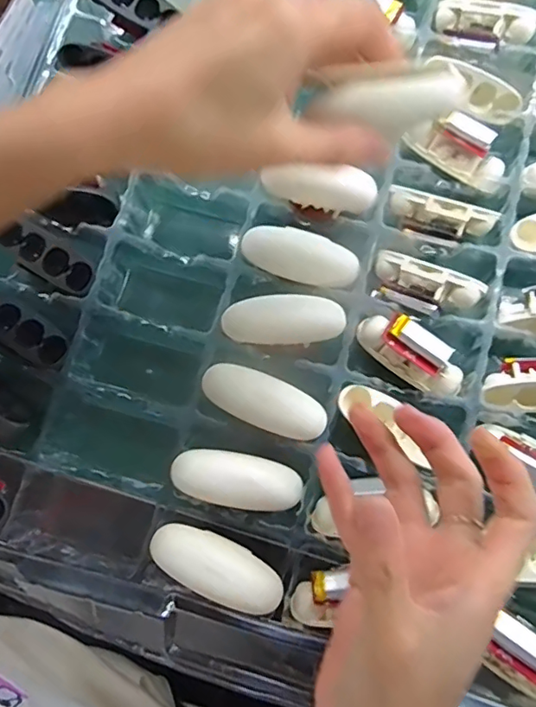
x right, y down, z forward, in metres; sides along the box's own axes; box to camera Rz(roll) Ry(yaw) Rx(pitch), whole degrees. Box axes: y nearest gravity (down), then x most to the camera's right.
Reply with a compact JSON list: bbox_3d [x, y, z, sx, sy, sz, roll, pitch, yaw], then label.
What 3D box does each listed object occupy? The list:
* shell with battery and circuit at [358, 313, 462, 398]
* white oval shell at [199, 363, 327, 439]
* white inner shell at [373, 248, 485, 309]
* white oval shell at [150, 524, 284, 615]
[{"bbox_3d":[0.079,0.000,0.293,0.060,0.020,0.025,40,81,6],"label":"shell with battery and circuit"},{"bbox_3d":[-0.002,0.025,0.277,0.066,0.018,0.025,22,79,3],"label":"white oval shell"},{"bbox_3d":[0.089,-0.040,0.301,0.060,0.014,0.019,24,78,23],"label":"white inner shell"},{"bbox_3d":[-0.025,0.105,0.262,0.066,0.010,0.026,23,79,3],"label":"white oval shell"}]

